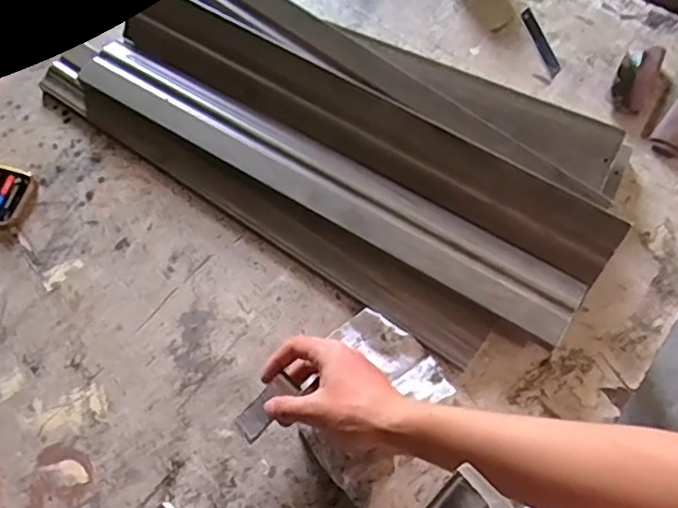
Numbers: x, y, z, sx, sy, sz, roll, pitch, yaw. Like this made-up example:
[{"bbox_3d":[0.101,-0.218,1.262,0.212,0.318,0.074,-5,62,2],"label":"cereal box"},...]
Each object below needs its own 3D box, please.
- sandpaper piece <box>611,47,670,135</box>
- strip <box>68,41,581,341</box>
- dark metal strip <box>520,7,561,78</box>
[{"bbox_3d":[0.337,-0.189,0.690,0.056,0.024,0.102,29,73,14],"label":"sandpaper piece"},{"bbox_3d":[-0.028,-0.089,0.656,0.591,0.019,0.079,30,73,14],"label":"strip"},{"bbox_3d":[0.242,-0.255,0.738,0.019,0.008,0.096,-17,68,-4],"label":"dark metal strip"}]

